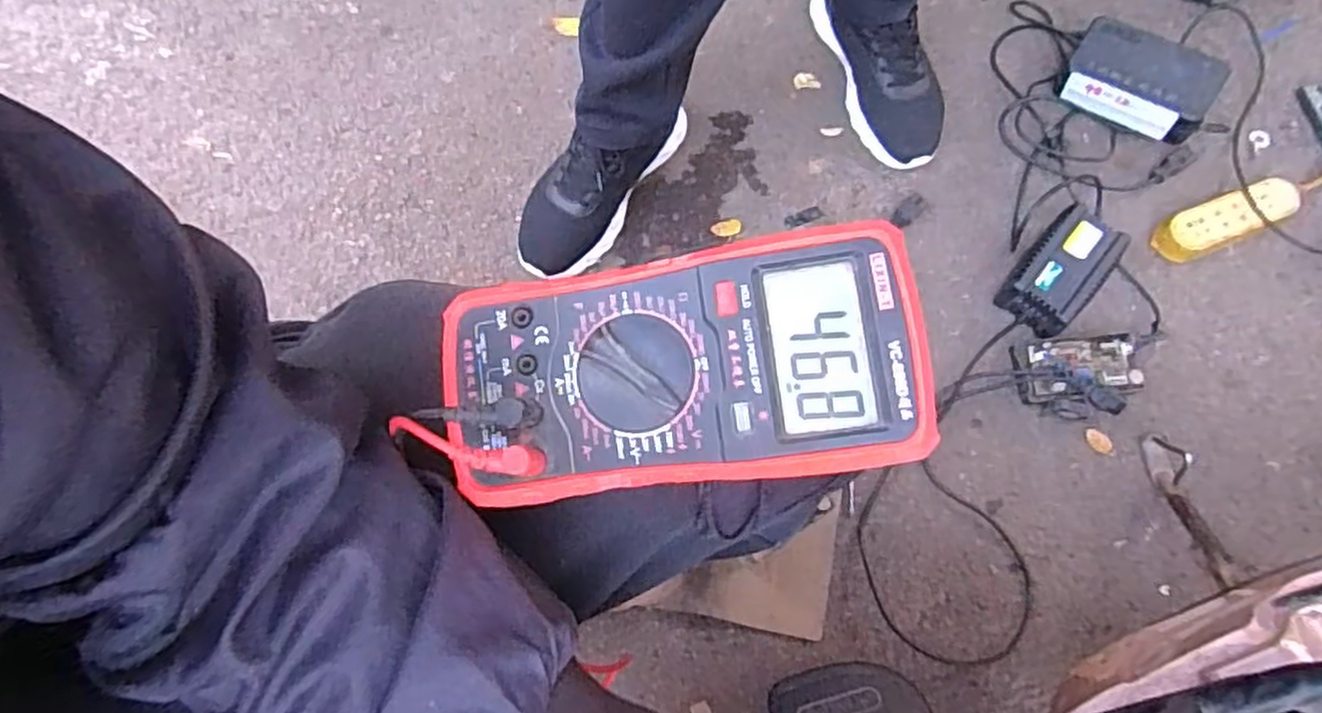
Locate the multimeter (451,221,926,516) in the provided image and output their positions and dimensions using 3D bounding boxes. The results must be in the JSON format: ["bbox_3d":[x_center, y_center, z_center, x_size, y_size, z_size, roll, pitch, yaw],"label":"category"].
[{"bbox_3d":[0.006,0.005,0.285,0.176,0.032,0.085,-5,75,-1],"label":"multimeter"}]

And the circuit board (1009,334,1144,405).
[{"bbox_3d":[0.464,0.014,0.841,0.135,0.033,0.075,-5,75,-1],"label":"circuit board"}]

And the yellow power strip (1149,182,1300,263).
[{"bbox_3d":[0.673,-0.164,0.895,0.169,0.029,0.055,-23,76,-6],"label":"yellow power strip"}]

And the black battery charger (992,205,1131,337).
[{"bbox_3d":[0.455,-0.097,0.860,0.083,0.054,0.144,42,79,10],"label":"black battery charger"}]

